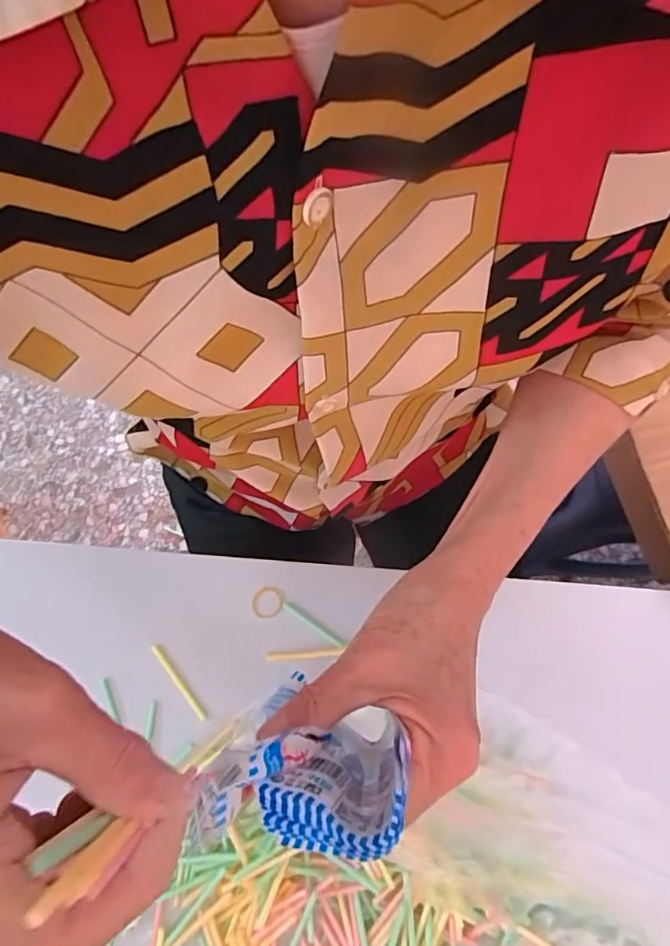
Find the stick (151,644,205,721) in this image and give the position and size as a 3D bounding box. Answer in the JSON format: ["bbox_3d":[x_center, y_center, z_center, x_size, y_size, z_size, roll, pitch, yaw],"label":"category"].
[{"bbox_3d":[-0.107,0.142,0.355,0.005,0.005,0.059,-38,78,-8],"label":"stick"}]

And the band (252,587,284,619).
[{"bbox_3d":[-0.047,0.091,0.366,0.022,0.005,0.022,0,76,1],"label":"band"}]

